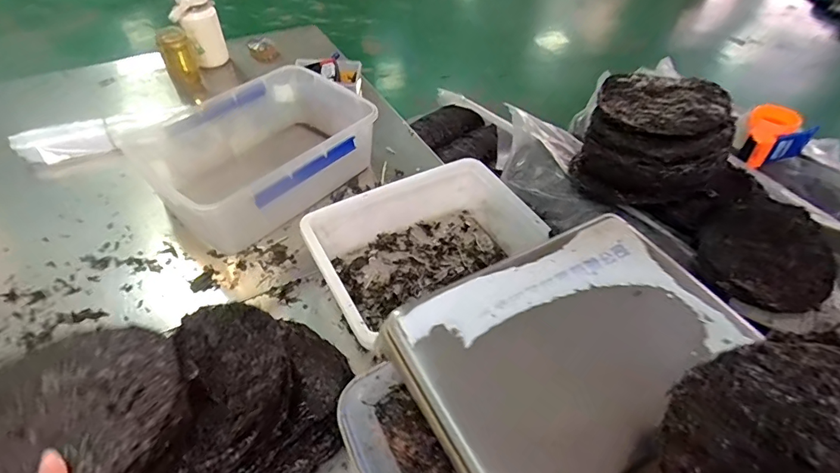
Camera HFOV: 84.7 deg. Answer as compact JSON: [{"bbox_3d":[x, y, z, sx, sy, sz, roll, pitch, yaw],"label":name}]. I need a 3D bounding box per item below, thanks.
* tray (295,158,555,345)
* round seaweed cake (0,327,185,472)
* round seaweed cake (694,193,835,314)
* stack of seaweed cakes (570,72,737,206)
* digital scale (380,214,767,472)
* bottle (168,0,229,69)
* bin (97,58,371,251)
[{"bbox_3d":[0.003,0.014,0.823,0.369,0.105,0.271,-21,51,-20],"label":"tray"},{"bbox_3d":[-0.339,0.163,0.457,0.177,0.034,0.178,1,47,-1],"label":"round seaweed cake"},{"bbox_3d":[0.490,0.017,0.660,0.178,0.021,0.193,0,57,-1],"label":"round seaweed cake"},{"bbox_3d":[0.386,-0.161,0.764,0.211,0.123,0.230,23,51,18],"label":"stack of seaweed cakes"},{"bbox_3d":[0.174,0.155,0.459,0.346,0.086,0.321,-23,52,-21],"label":"digital scale"},{"bbox_3d":[-0.601,-0.569,1.258,0.114,0.221,0.076,-17,50,-17],"label":"bottle"},{"bbox_3d":[-0.328,-0.185,0.978,0.312,0.131,0.412,33,54,25],"label":"bin"}]

